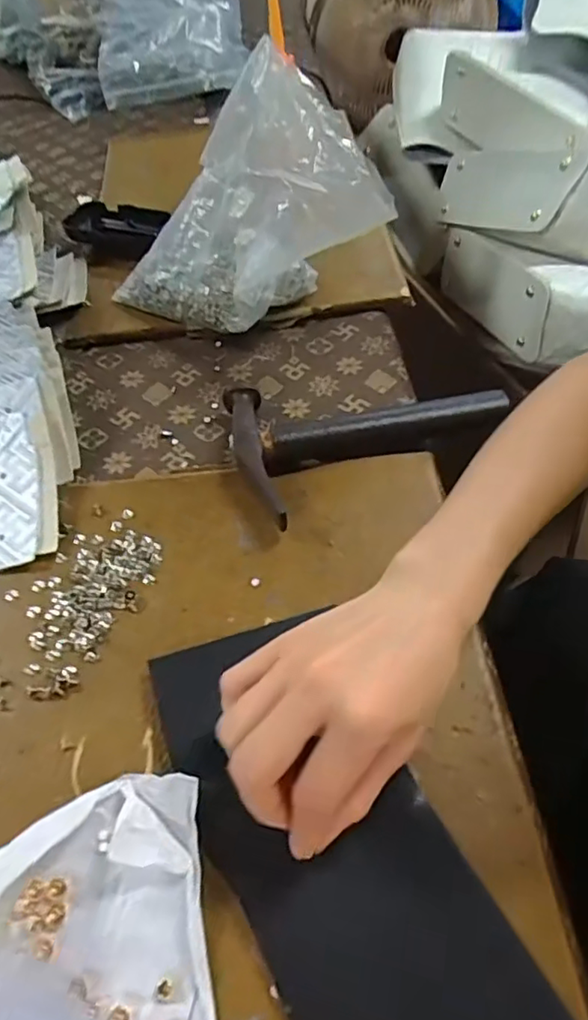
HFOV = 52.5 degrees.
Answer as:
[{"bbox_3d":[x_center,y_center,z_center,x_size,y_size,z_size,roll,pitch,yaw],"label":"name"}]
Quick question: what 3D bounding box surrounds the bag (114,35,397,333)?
[{"bbox_3d":[-0.044,-0.247,0.500,0.235,0.163,0.149,-3,55,3],"label":"bag"}]

